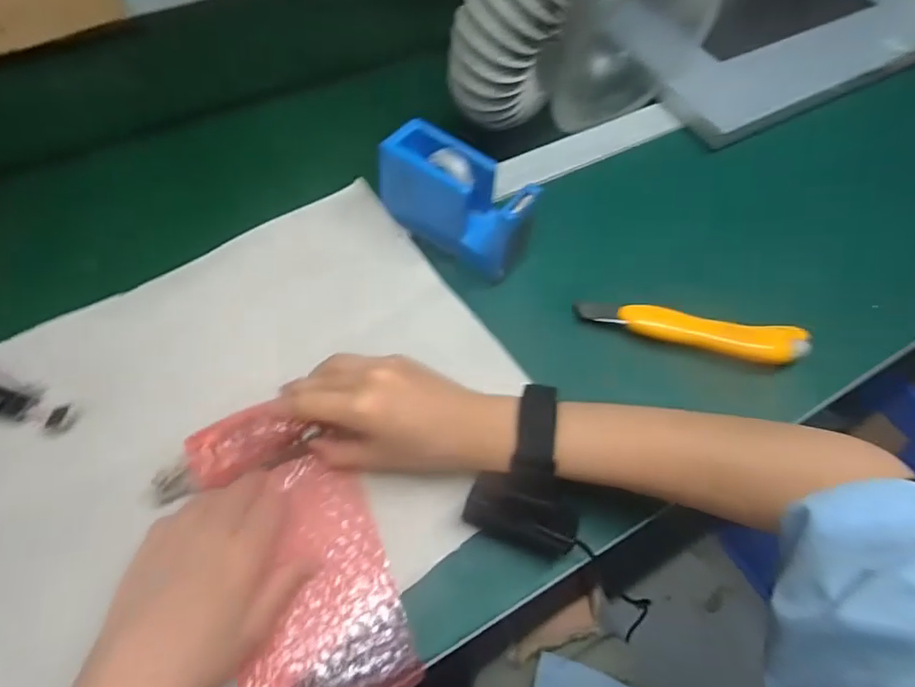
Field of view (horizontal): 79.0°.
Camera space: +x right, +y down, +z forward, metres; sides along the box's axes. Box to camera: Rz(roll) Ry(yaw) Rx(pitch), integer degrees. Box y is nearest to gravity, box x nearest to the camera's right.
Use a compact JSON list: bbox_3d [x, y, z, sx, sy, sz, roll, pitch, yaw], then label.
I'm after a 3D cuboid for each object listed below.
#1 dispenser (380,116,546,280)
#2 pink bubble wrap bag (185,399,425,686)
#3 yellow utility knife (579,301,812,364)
[{"bbox_3d":[-0.002,-0.119,0.460,0.129,0.069,0.051,33,64,15],"label":"dispenser"},{"bbox_3d":[-0.093,0.139,0.344,0.096,0.031,0.205,-17,70,-12],"label":"pink bubble wrap bag"},{"bbox_3d":[0.184,-0.012,0.437,0.175,0.025,0.025,14,61,5],"label":"yellow utility knife"}]

